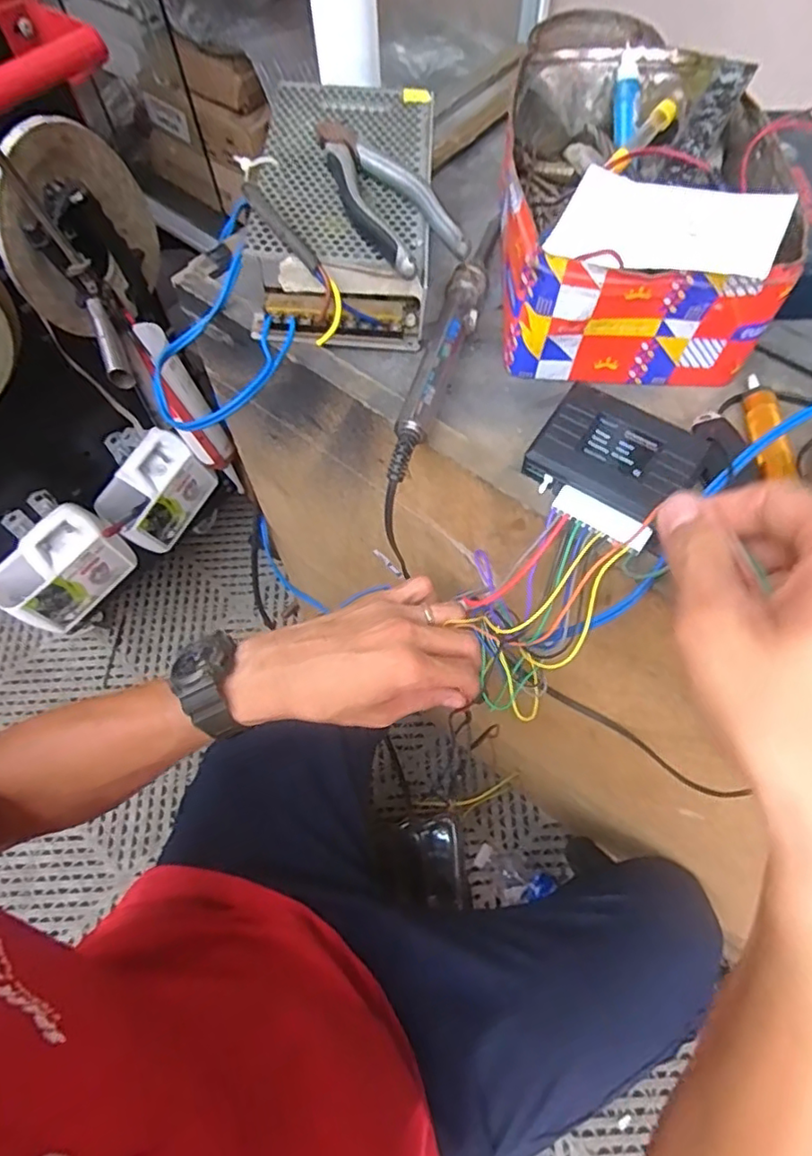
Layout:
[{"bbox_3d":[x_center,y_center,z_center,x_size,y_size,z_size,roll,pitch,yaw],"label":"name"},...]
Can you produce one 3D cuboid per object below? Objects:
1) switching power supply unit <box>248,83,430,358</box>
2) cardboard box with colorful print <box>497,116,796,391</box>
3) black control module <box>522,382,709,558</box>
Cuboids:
[{"bbox_3d":[-0.040,-0.249,0.405,0.127,0.062,0.213,1,64,1],"label":"switching power supply unit"},{"bbox_3d":[0.135,-0.187,0.367,0.160,0.084,0.118,7,65,4],"label":"cardboard box with colorful print"},{"bbox_3d":[0.114,-0.063,0.333,0.082,0.022,0.071,32,69,15],"label":"black control module"}]

